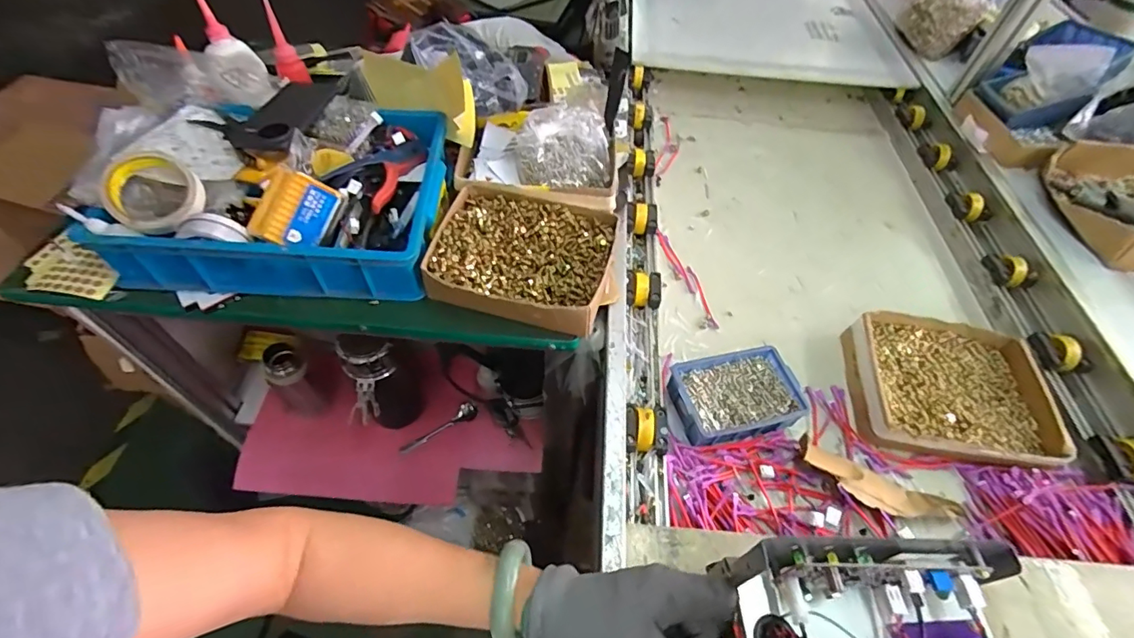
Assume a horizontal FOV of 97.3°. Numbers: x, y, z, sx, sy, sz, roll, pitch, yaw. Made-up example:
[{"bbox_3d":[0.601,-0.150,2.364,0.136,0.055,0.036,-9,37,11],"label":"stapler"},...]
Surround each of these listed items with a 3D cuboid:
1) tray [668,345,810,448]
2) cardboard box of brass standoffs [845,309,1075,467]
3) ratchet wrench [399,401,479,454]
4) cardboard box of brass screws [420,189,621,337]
[{"bbox_3d":[0.208,0.095,0.616,0.152,0.036,0.104,-10,55,-11],"label":"tray"},{"bbox_3d":[0.489,0.088,0.648,0.228,0.048,0.201,11,54,5],"label":"cardboard box of brass standoffs"},{"bbox_3d":[-0.239,0.207,0.939,0.159,0.014,0.035,-30,89,-5],"label":"ratchet wrench"},{"bbox_3d":[-0.053,-0.079,0.631,0.226,0.052,0.201,7,53,2],"label":"cardboard box of brass screws"}]

